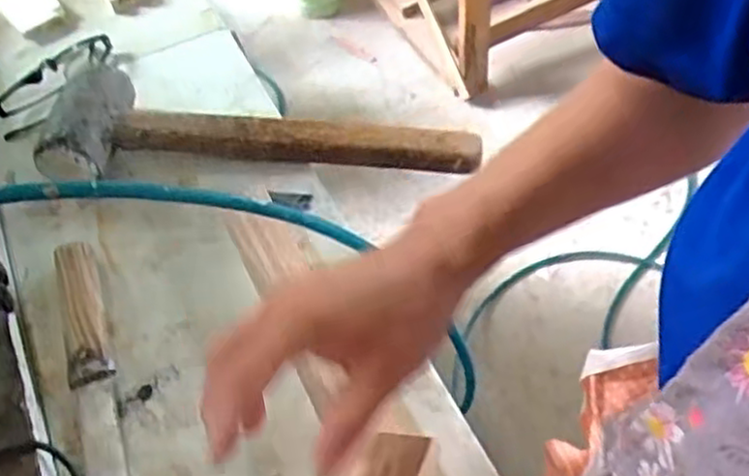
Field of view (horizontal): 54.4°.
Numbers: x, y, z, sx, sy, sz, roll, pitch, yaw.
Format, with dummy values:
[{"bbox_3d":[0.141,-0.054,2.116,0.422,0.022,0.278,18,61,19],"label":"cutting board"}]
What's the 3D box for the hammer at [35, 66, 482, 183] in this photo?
[{"bbox_3d":[-0.102,-0.091,0.582,0.369,0.053,0.095,-1,53,4],"label":"hammer"}]

